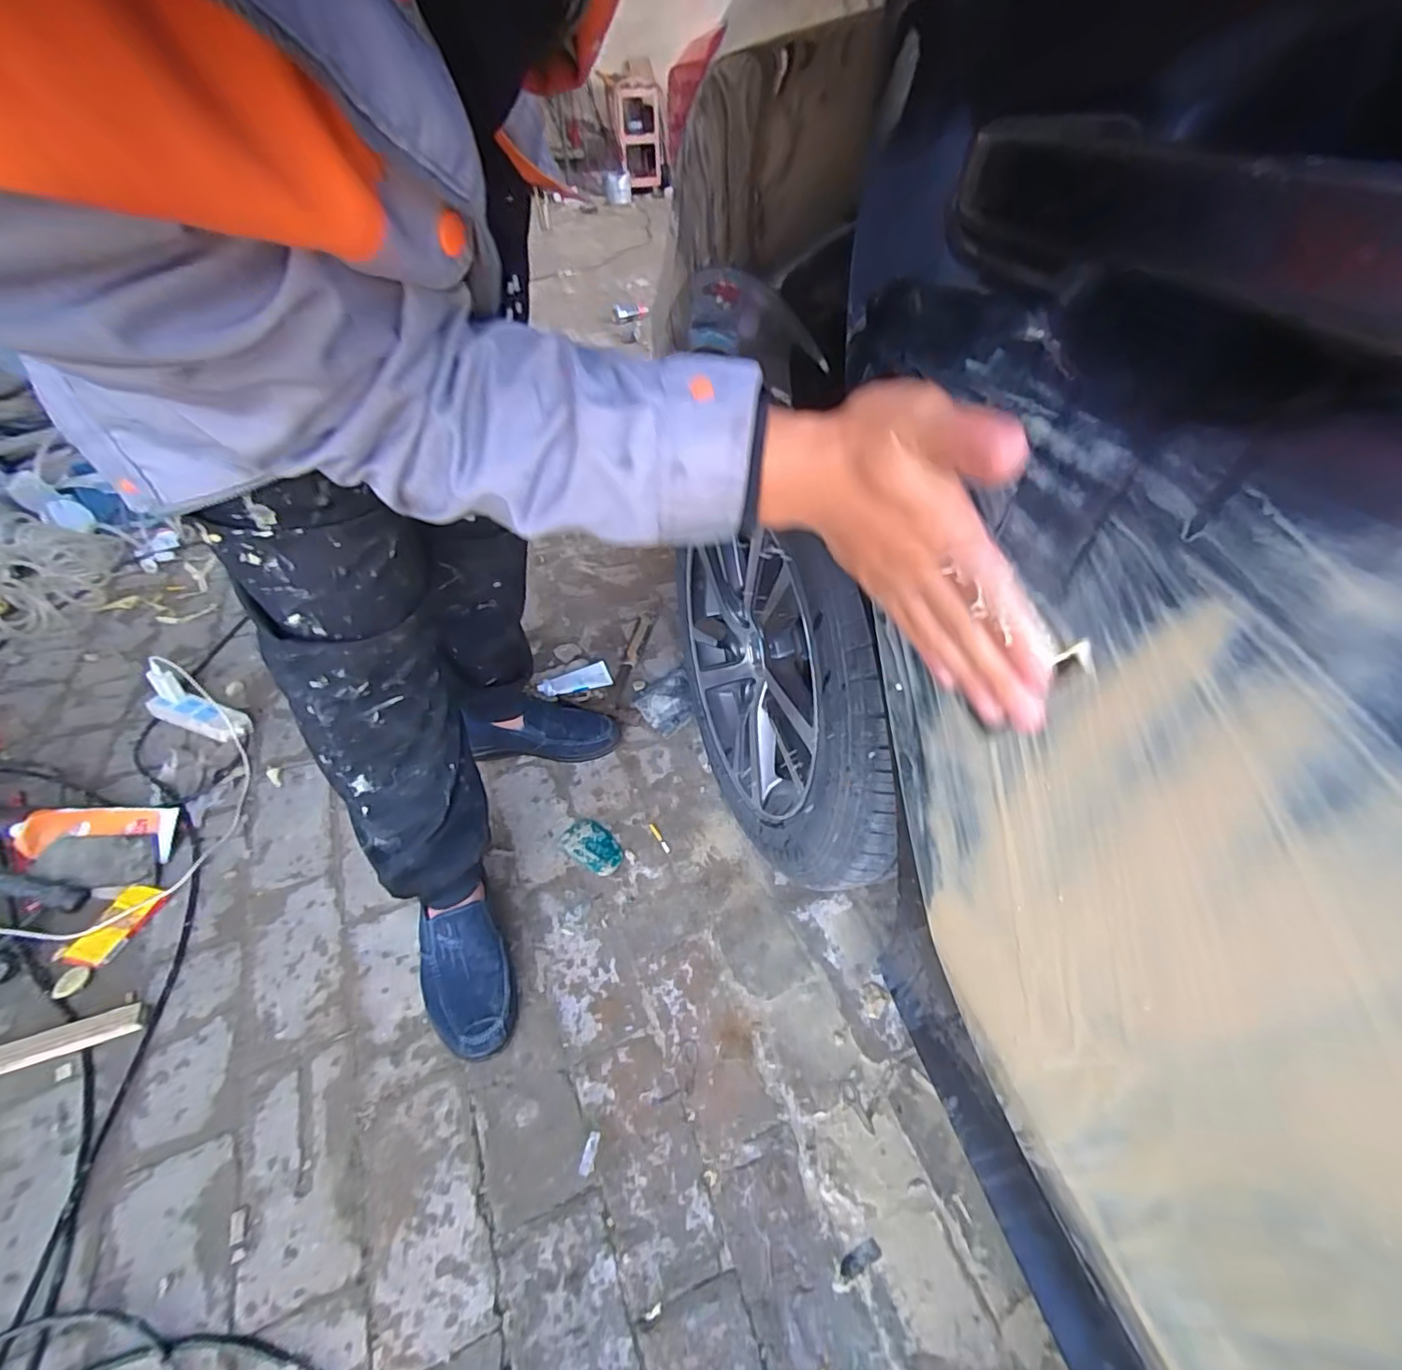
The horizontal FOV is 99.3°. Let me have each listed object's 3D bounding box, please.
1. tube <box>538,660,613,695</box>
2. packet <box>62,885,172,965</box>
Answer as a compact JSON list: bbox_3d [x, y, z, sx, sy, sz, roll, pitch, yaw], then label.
[{"bbox_3d":[-0.251,-0.014,1.172,0.145,0.020,0.063,-17,46,-24],"label":"tube"},{"bbox_3d":[-0.768,0.315,0.782,0.055,0.011,0.106,8,46,8],"label":"packet"}]

